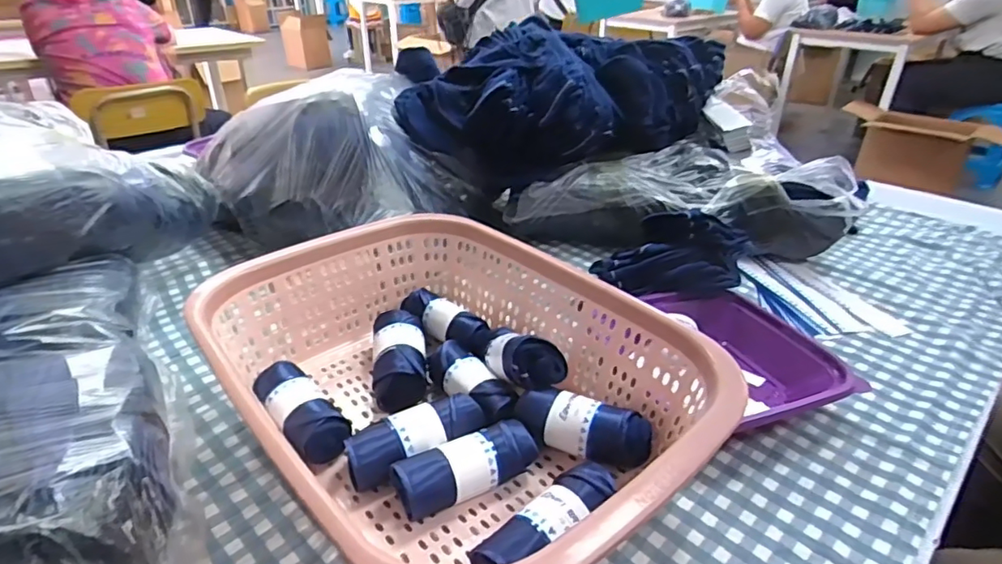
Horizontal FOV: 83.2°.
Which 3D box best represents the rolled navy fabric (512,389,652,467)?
[{"bbox_3d":[0.061,0.106,0.420,0.100,0.034,0.039,12,32,18],"label":"rolled navy fabric"}]

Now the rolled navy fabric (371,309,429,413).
[{"bbox_3d":[-0.090,0.064,0.500,0.045,0.037,0.106,-5,31,-9],"label":"rolled navy fabric"}]

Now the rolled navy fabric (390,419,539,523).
[{"bbox_3d":[-0.025,0.131,0.393,0.100,0.041,0.037,-17,35,-27],"label":"rolled navy fabric"}]

